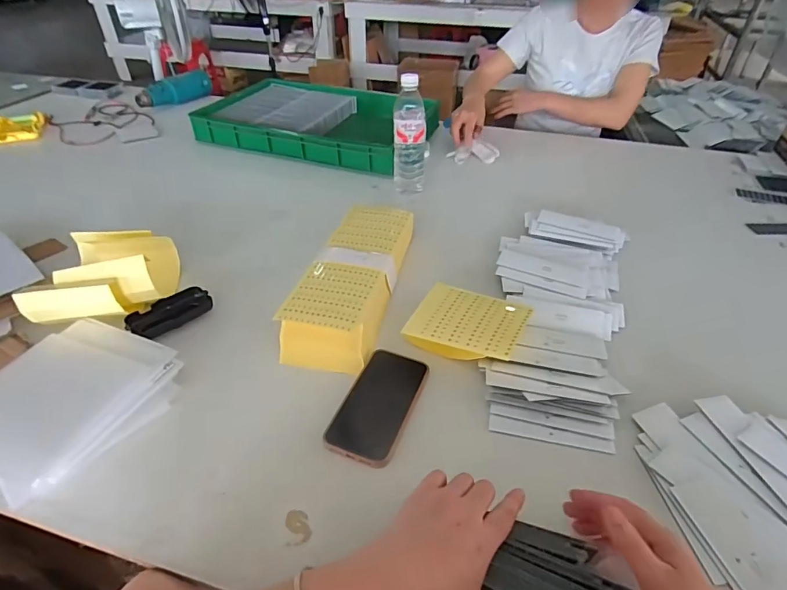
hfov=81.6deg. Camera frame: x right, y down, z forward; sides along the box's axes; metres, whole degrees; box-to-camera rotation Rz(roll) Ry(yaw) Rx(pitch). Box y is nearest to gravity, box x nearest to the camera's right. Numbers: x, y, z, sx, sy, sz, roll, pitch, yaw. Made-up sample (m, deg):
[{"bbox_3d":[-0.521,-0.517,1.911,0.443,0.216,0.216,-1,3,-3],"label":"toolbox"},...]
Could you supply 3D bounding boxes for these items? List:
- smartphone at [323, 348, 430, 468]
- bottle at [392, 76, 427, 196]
[{"bbox_3d":[-0.017,0.130,0.541,0.080,0.010,0.155,16,42,17],"label":"smartphone"},{"bbox_3d":[0.032,-0.307,0.901,0.063,0.222,0.058,-1,40,-2],"label":"bottle"}]

